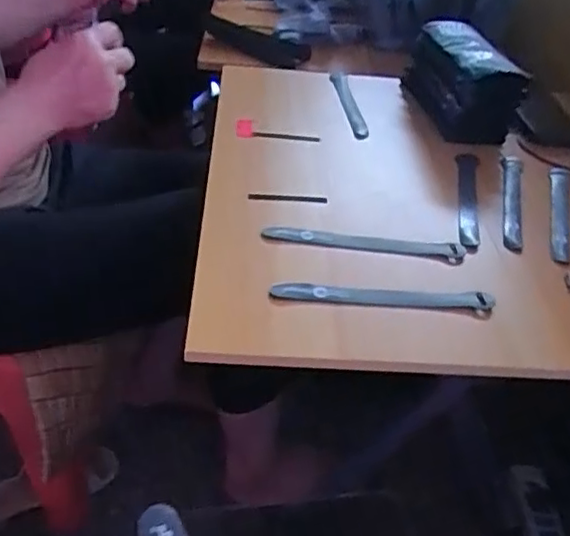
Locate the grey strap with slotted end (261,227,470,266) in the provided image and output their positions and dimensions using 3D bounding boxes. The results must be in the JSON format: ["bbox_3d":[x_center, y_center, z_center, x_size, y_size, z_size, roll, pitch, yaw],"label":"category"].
[{"bbox_3d":[0.077,-0.023,0.605,0.196,0.008,0.026,4,38,-2],"label":"grey strap with slotted end"}]

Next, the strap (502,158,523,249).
[{"bbox_3d":[0.266,-0.083,0.733,0.023,0.006,0.226,22,34,8],"label":"strap"}]

